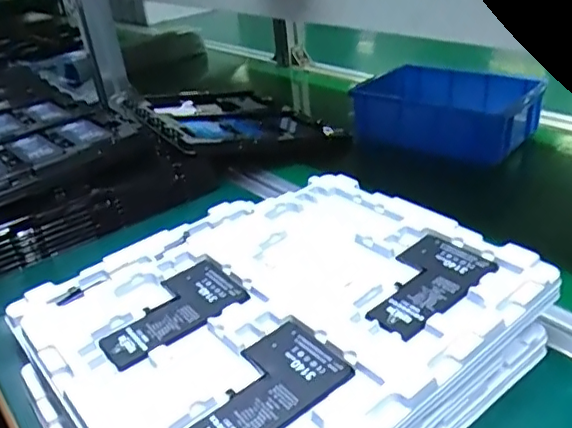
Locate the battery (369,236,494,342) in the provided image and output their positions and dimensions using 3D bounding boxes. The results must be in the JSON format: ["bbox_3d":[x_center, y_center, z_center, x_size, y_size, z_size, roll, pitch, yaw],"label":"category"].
[{"bbox_3d":[0.088,0.043,0.372,0.098,0.004,0.057,-29,35,-35],"label":"battery"}]

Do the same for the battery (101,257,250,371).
[{"bbox_3d":[-0.077,0.063,0.378,0.095,0.005,0.065,-23,32,-28],"label":"battery"}]

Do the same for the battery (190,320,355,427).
[{"bbox_3d":[-0.015,0.096,0.310,0.095,0.006,0.059,-26,33,-31],"label":"battery"}]

